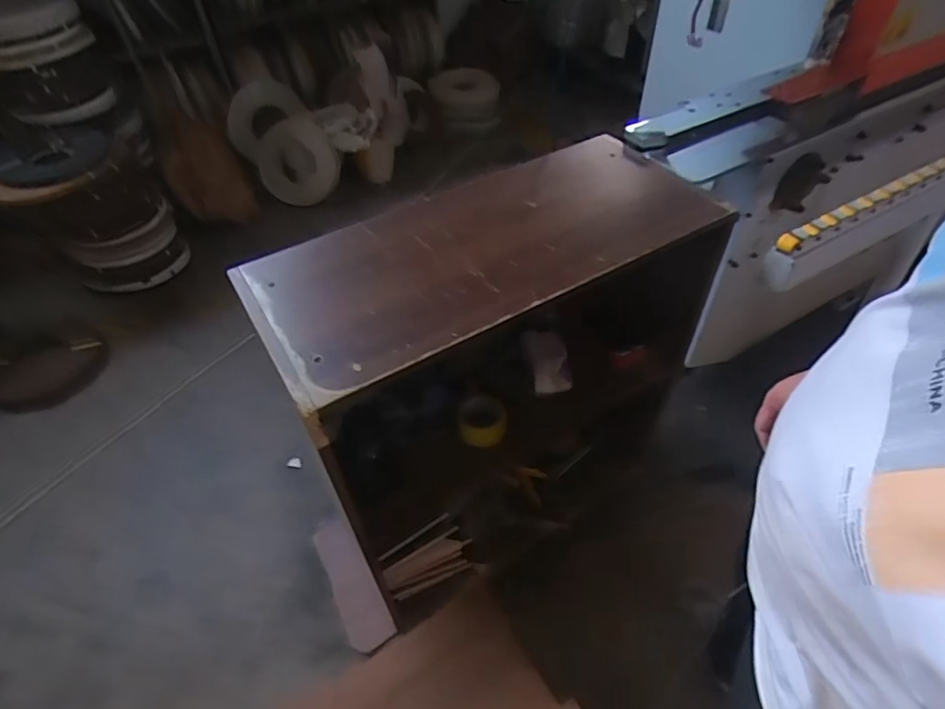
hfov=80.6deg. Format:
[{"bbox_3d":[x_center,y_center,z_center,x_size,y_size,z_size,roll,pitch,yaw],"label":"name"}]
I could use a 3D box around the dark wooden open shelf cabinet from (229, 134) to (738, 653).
[{"bbox_3d":[0.060,0.099,1.279,0.982,0.875,0.391,-28,52,-22],"label":"dark wooden open shelf cabinet"}]

